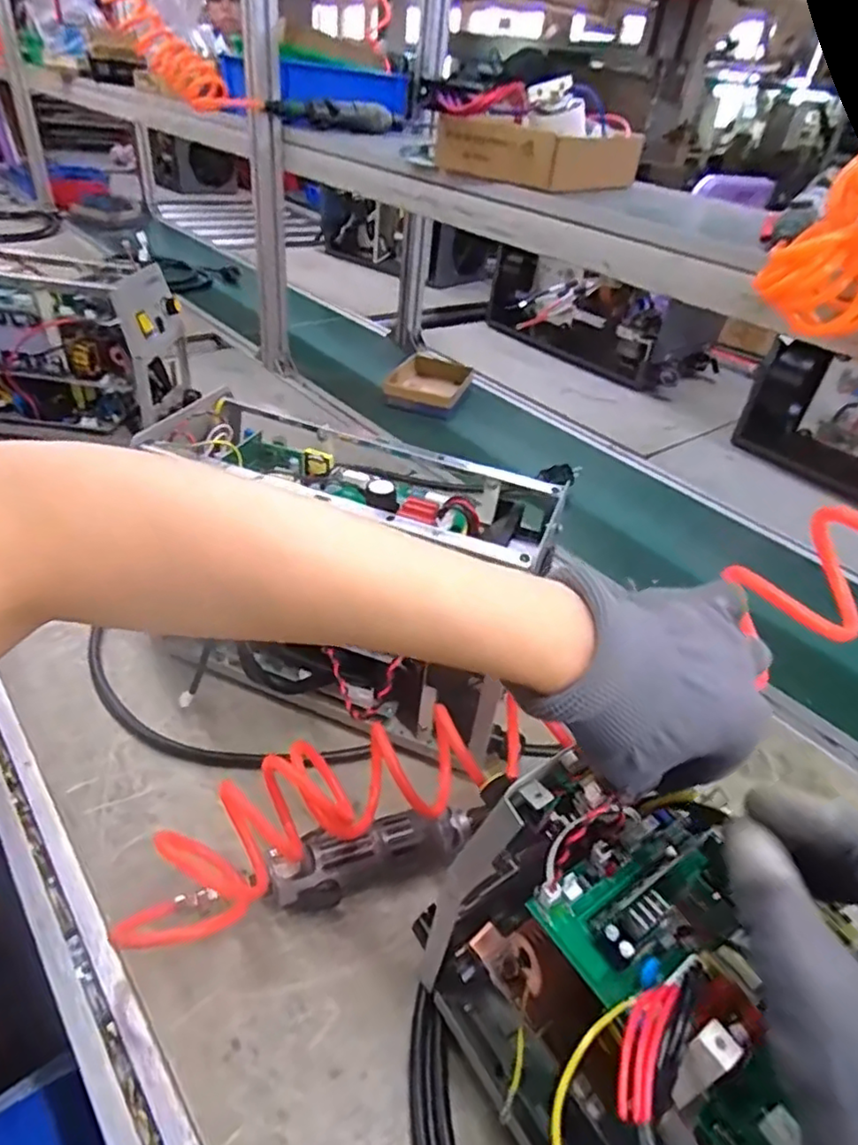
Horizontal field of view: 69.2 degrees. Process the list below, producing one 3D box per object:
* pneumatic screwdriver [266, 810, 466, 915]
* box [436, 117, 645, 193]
[{"bbox_3d":[-0.042,0.213,0.473,0.153,0.042,0.048,-10,41,-21],"label":"pneumatic screwdriver"},{"bbox_3d":[0.140,-0.532,0.789,0.183,0.056,0.208,31,44,27],"label":"box"}]

